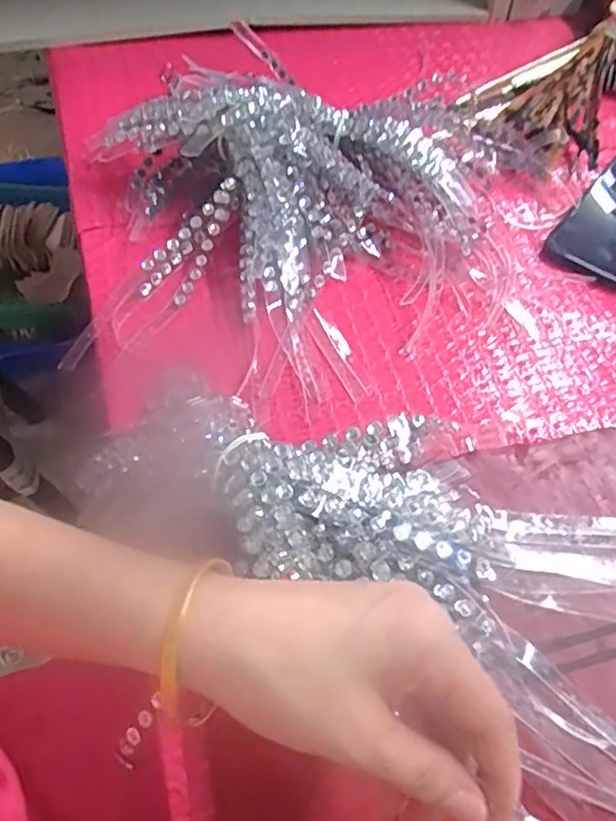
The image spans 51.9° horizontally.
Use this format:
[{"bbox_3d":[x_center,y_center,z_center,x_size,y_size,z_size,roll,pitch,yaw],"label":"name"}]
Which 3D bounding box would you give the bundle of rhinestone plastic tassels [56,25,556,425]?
[{"bbox_3d":[0.020,-0.144,0.453,0.343,0.081,0.268,0,56,-3],"label":"bundle of rhinestone plastic tassels"}]

